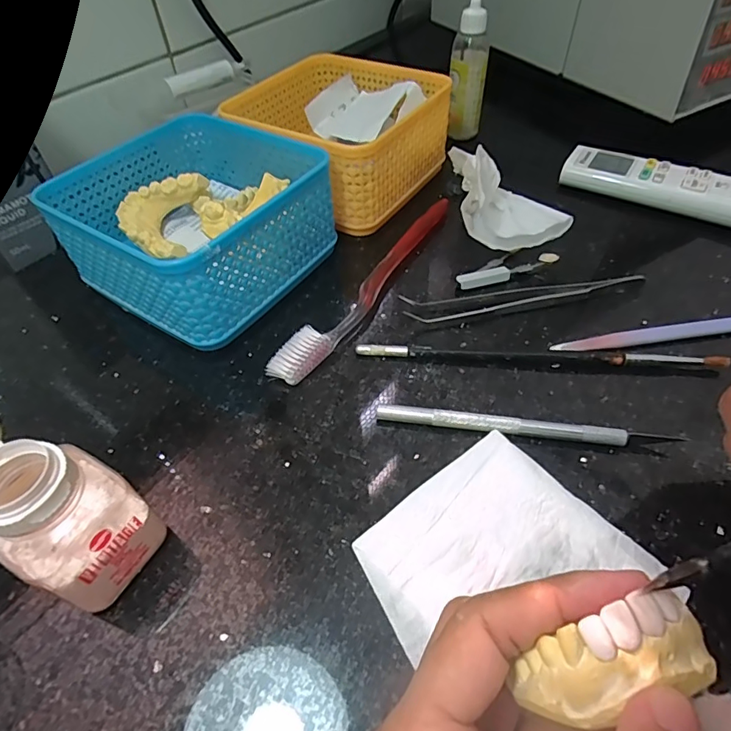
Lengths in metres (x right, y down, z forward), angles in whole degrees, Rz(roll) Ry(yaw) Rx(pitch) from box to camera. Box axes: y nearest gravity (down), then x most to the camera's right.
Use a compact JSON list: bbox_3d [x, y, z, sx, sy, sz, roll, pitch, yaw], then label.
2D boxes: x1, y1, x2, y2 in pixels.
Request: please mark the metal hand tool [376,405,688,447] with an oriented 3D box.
[{"bbox_3d":[0.073,0.030,0.225,0.133,0.007,0.007,6,51,8],"label":"metal hand tool"}]

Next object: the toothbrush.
[{"bbox_3d":[0.008,-0.053,0.297,0.021,0.013,0.188,27,57,23],"label":"toothbrush"}]

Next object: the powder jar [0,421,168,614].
[{"bbox_3d":[-0.119,0.048,0.175,0.062,0.076,0.042,23,55,21],"label":"powder jar"}]

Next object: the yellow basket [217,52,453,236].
[{"bbox_3d":[-0.020,-0.172,0.356,0.128,0.063,0.129,27,57,24],"label":"yellow basket"}]

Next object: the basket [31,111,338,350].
[{"bbox_3d":[-0.103,-0.089,0.298,0.127,0.069,0.126,27,57,23],"label":"basket"}]

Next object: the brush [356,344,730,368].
[{"bbox_3d":[0.090,-0.007,0.255,0.187,0.007,0.011,3,51,6],"label":"brush"}]

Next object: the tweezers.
[{"bbox_3d":[0.092,-0.042,0.282,0.139,0.009,0.021,-4,50,0],"label":"tweezers"}]

